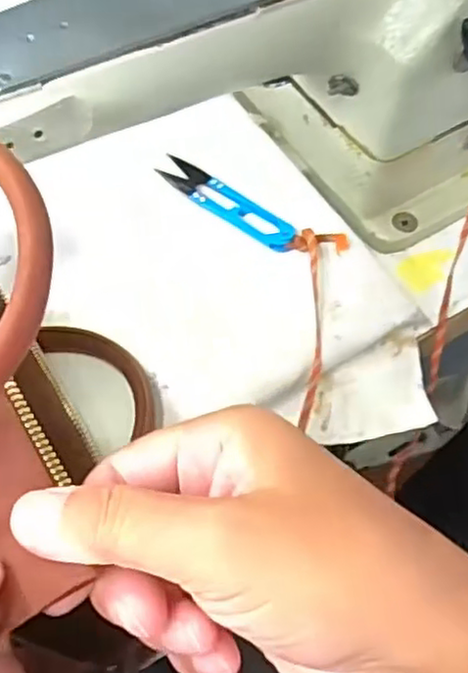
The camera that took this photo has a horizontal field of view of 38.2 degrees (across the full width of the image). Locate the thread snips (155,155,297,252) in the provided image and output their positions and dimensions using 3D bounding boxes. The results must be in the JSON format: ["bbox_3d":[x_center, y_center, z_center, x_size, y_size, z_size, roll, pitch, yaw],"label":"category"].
[{"bbox_3d":[-0.005,-0.080,0.404,0.098,0.007,0.022,37,67,21],"label":"thread snips"}]

